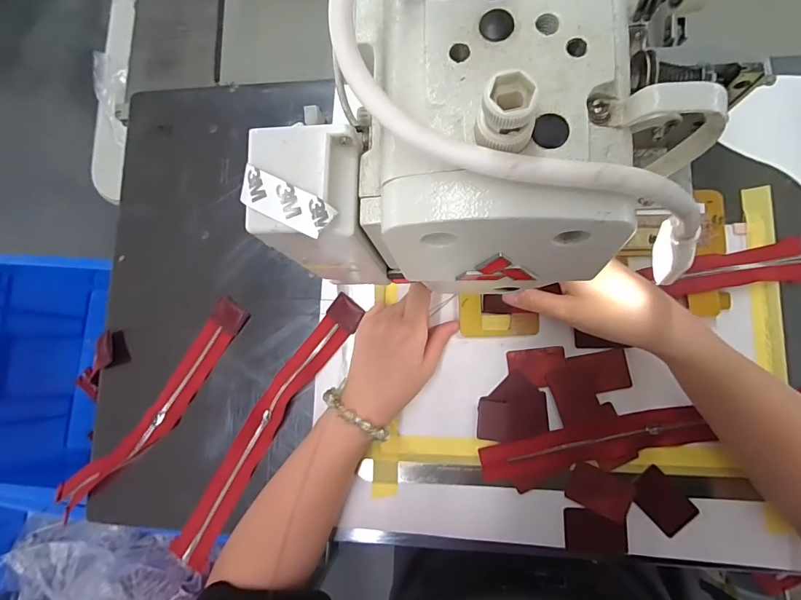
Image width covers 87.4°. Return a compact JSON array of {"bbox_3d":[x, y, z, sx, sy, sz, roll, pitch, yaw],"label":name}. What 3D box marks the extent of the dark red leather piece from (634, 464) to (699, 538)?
[{"bbox_3d":[0.225,0.173,0.361,0.036,0.004,0.051,-42,80,-1],"label":"dark red leather piece"}]

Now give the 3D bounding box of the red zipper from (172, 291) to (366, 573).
[{"bbox_3d":[-0.129,0.123,0.405,0.039,0.013,0.292,32,87,9],"label":"red zipper"}]

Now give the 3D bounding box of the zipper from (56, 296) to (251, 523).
[{"bbox_3d":[-0.246,0.111,0.419,0.045,0.016,0.263,40,88,10],"label":"zipper"}]

